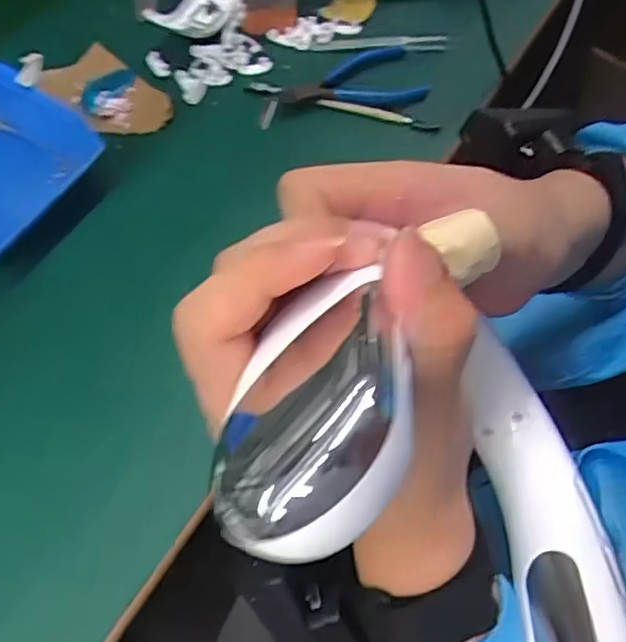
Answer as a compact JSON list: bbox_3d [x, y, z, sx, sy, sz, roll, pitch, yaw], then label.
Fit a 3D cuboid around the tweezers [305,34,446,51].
[{"bbox_3d":[0.053,-0.218,0.506,0.110,0.004,0.014,-4,64,-2],"label":"tweezers"}]

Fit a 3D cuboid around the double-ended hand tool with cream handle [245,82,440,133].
[{"bbox_3d":[0.022,-0.162,0.485,0.145,0.010,0.010,12,64,6],"label":"double-ended hand tool with cream handle"}]

